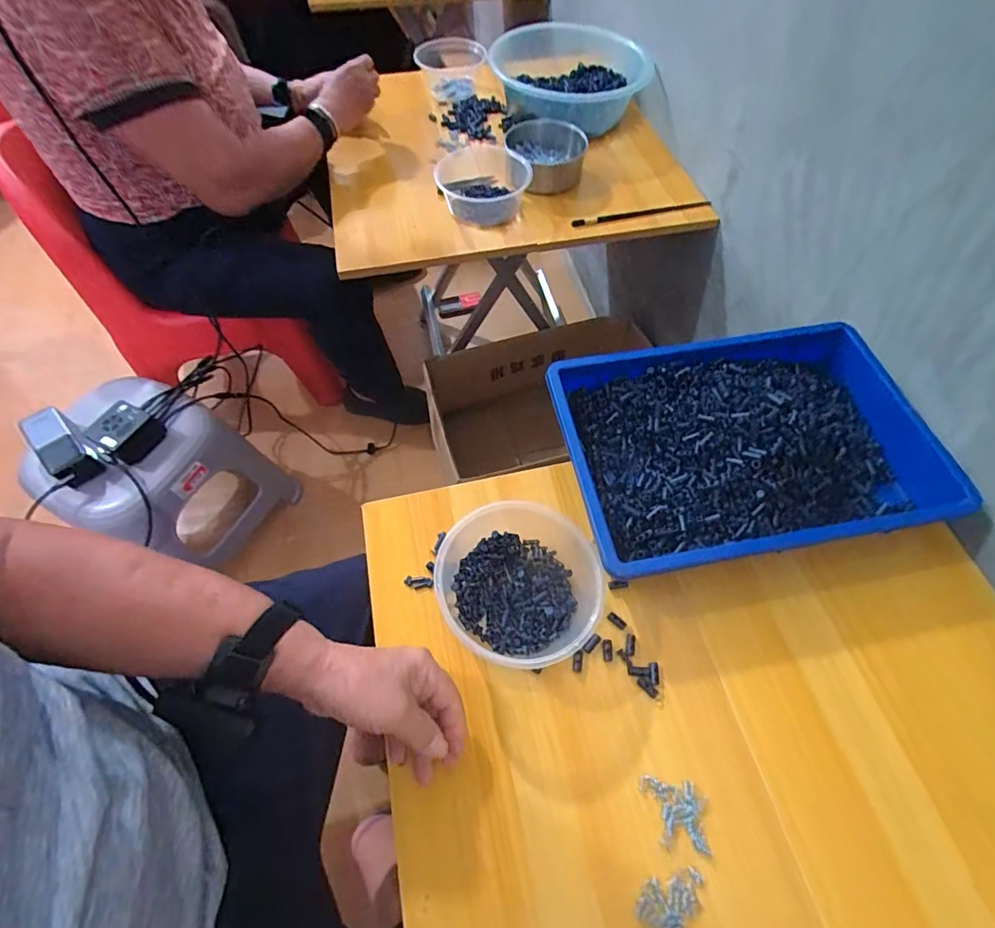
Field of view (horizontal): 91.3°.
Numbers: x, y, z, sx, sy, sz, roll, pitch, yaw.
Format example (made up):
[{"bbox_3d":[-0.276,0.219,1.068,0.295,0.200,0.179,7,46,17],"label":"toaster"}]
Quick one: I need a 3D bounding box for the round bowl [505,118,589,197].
[{"bbox_3d":[0.082,-0.516,0.825,0.127,0.087,0.132,0,62,0],"label":"round bowl"}]

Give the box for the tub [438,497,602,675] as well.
[{"bbox_3d":[0.020,0.109,0.445,0.137,0.065,0.145,0,62,0],"label":"tub"}]

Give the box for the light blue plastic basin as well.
[{"bbox_3d":[0.136,-0.709,0.890,0.260,0.079,0.268,-18,63,-9],"label":"light blue plastic basin"}]

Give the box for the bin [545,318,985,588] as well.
[{"bbox_3d":[0.264,-0.023,0.519,0.382,0.064,0.249,-10,62,-5],"label":"bin"}]

